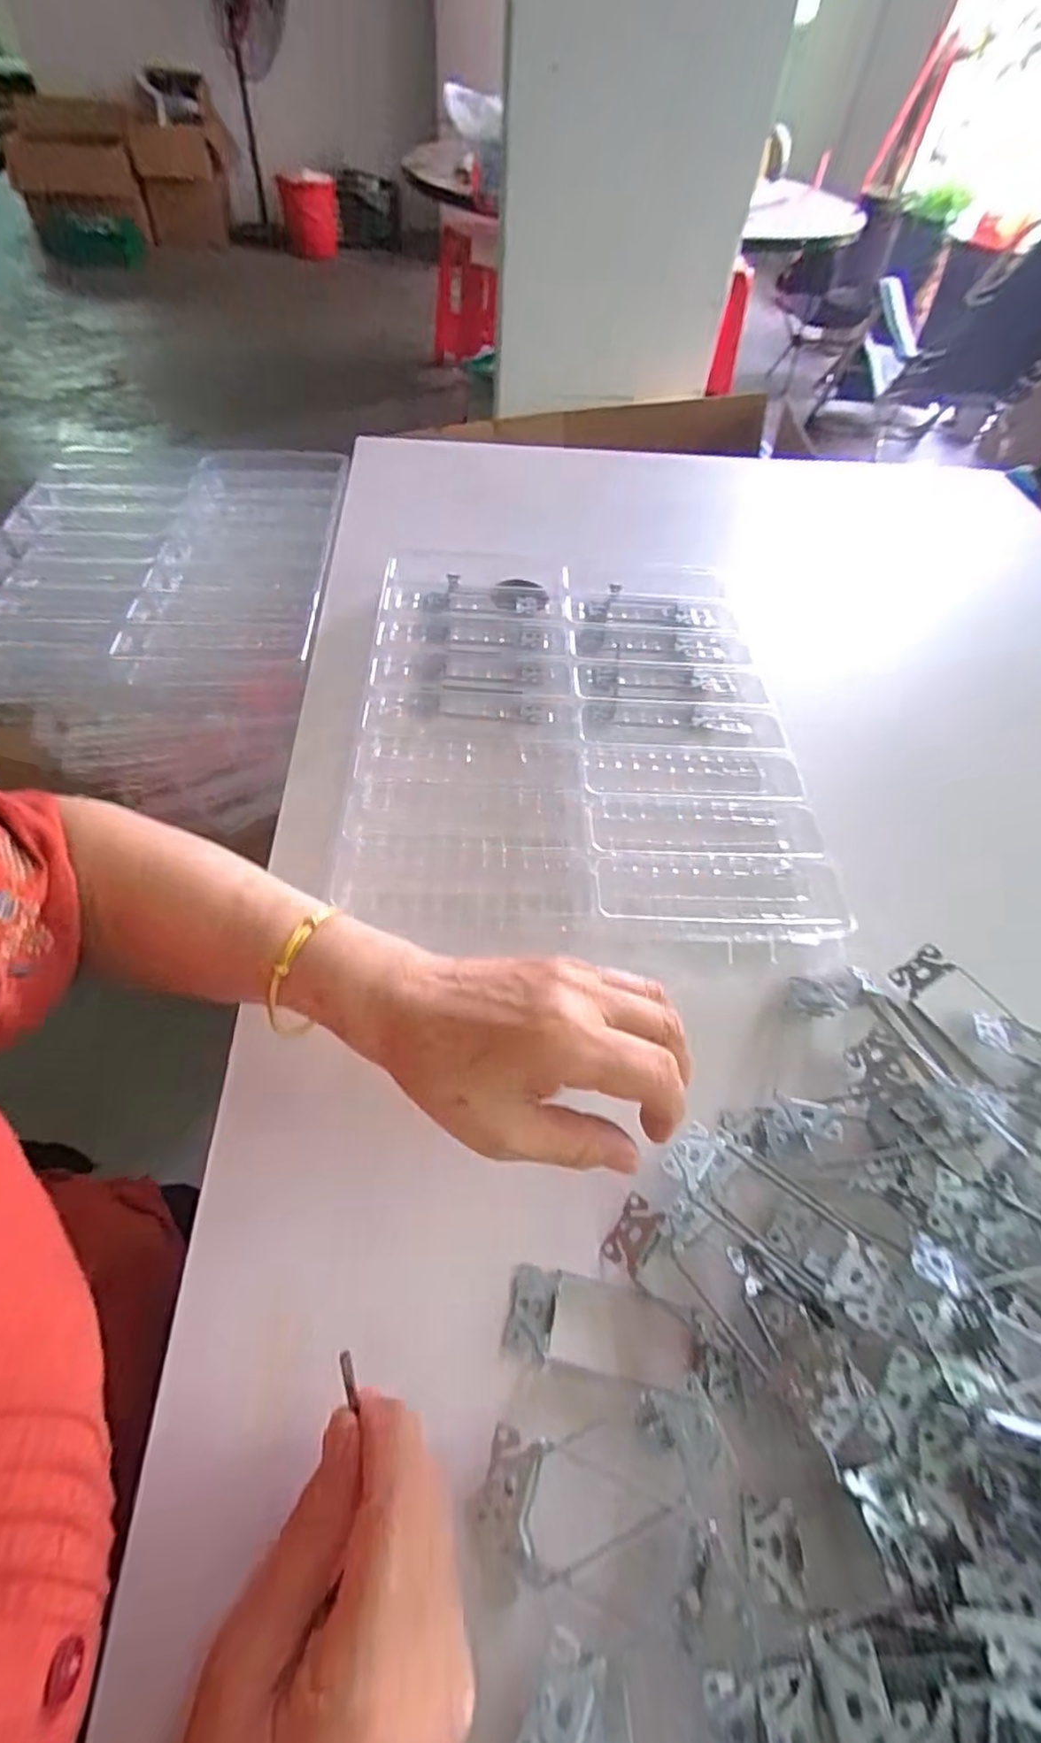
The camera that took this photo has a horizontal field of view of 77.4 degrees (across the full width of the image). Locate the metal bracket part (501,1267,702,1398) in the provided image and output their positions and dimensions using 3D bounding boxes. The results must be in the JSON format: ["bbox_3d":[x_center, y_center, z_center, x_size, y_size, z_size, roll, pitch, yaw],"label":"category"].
[{"bbox_3d":[0.038,0.213,0.305,0.086,0.011,0.038,8,54,2],"label":"metal bracket part"}]

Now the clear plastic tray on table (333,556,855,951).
[{"bbox_3d":[0.045,-0.125,0.541,0.348,0.034,0.423,1,54,-3],"label":"clear plastic tray on table"}]

